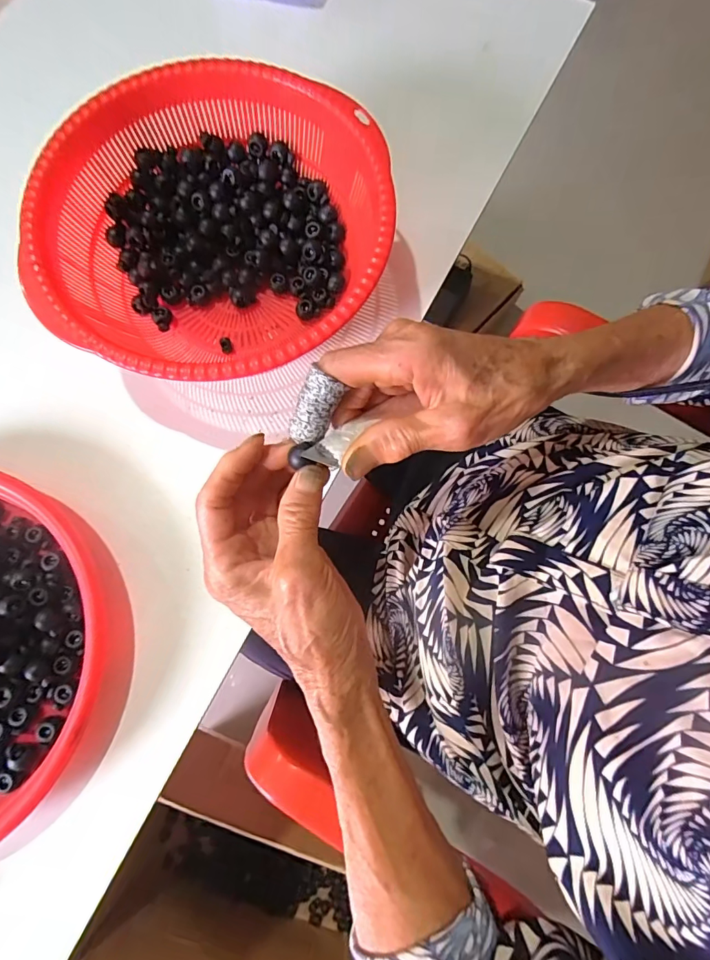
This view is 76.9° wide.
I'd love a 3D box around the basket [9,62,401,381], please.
[{"bbox_3d":[-0.094,-0.167,0.327,0.223,0.086,0.225,7,78,1],"label":"basket"}]

